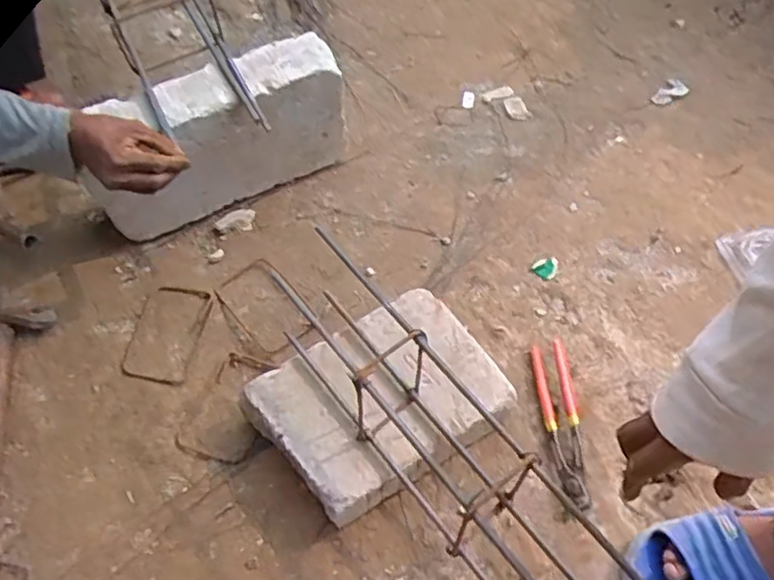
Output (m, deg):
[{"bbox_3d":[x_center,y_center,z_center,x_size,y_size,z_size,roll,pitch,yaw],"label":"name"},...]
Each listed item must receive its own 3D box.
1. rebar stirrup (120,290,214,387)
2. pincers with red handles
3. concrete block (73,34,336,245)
[{"bbox_3d":[-0.306,0.058,0.931,0.093,0.020,0.149,8,56,8],"label":"rebar stirrup"},{"bbox_3d":[0.224,0.161,0.861,0.046,0.024,0.224,-3,55,0],"label":"pincers with red handles"},{"bbox_3d":[-0.246,-0.214,1.006,0.385,0.216,0.087,-24,58,-13],"label":"concrete block"}]

